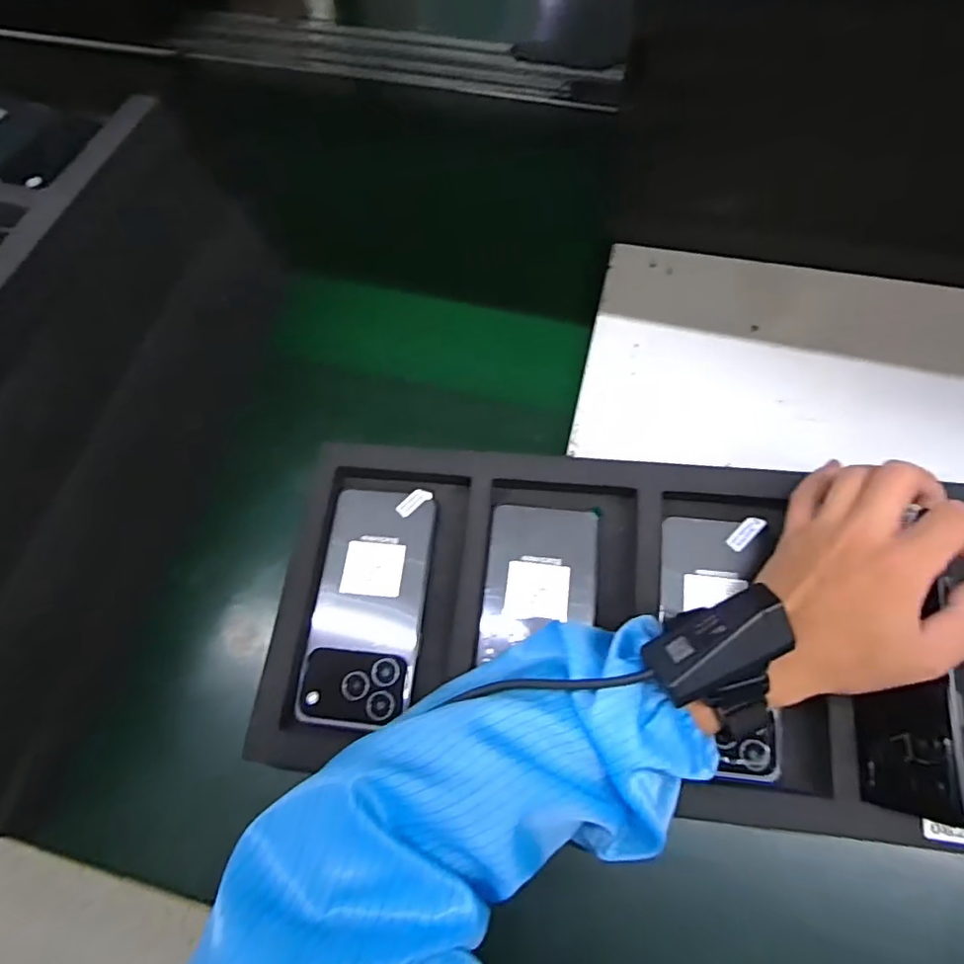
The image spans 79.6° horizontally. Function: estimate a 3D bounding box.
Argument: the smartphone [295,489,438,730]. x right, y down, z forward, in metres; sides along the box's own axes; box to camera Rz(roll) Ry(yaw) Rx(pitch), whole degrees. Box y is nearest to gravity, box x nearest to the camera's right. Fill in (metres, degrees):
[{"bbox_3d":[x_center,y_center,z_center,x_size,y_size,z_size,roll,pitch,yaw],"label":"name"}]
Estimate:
[{"bbox_3d":[-0.078,0.082,0.400,0.076,0.007,0.159,6,71,4],"label":"smartphone"}]

